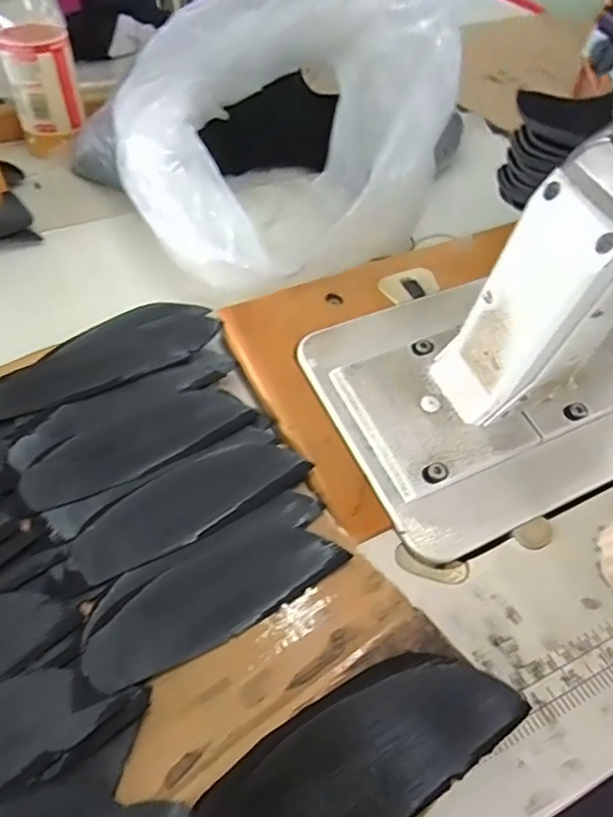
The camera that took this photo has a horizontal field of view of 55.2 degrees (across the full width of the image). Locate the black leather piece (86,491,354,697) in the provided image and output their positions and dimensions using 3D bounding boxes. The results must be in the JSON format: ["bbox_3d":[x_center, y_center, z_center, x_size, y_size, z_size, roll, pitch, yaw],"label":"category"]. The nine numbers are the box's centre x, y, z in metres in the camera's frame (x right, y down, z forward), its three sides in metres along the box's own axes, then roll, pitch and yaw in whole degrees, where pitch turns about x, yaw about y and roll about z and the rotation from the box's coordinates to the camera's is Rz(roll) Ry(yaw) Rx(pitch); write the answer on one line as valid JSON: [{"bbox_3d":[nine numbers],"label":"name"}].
[{"bbox_3d":[-0.047,0.093,0.310,0.138,0.006,0.055,-25,55,-22],"label":"black leather piece"}]

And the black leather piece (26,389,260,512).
[{"bbox_3d":[-0.103,0.019,0.364,0.138,0.006,0.049,-25,55,-21],"label":"black leather piece"}]

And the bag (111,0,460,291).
[{"bbox_3d":[-0.009,-0.241,0.481,0.214,0.152,0.278,32,56,22],"label":"bag"}]

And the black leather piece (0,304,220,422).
[{"bbox_3d":[-0.146,-0.039,0.410,0.166,0.010,0.073,-23,55,-21],"label":"black leather piece"}]

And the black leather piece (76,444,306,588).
[{"bbox_3d":[-0.065,0.053,0.337,0.139,0.011,0.047,-21,54,-19],"label":"black leather piece"}]

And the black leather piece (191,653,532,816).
[{"bbox_3d":[0.017,0.139,0.229,0.139,0.016,0.053,-26,56,-23],"label":"black leather piece"}]

